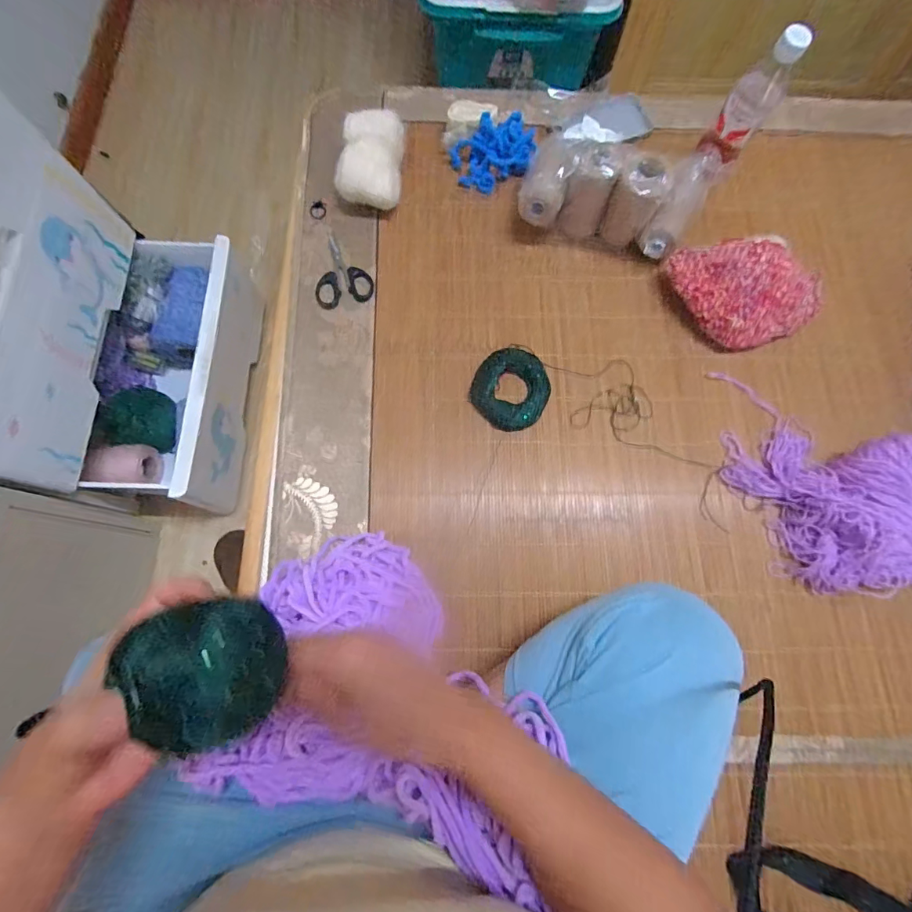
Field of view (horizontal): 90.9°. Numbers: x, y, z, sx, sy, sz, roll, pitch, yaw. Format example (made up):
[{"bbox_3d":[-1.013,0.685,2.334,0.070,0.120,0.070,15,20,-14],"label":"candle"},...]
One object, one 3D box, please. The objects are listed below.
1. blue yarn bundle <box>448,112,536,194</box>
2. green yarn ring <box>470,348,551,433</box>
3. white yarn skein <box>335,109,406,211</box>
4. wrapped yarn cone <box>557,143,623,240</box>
[{"bbox_3d":[0.058,-0.436,0.639,0.122,0.040,0.081,-32,78,-9],"label":"blue yarn bundle"},{"bbox_3d":[0.069,-0.085,0.569,0.095,0.015,0.106,16,75,4],"label":"green yarn ring"},{"bbox_3d":[-0.113,-0.390,0.604,0.077,0.085,0.096,8,75,1],"label":"white yarn skein"},{"bbox_3d":[0.173,-0.345,0.590,0.056,0.109,0.056,12,75,3],"label":"wrapped yarn cone"}]

